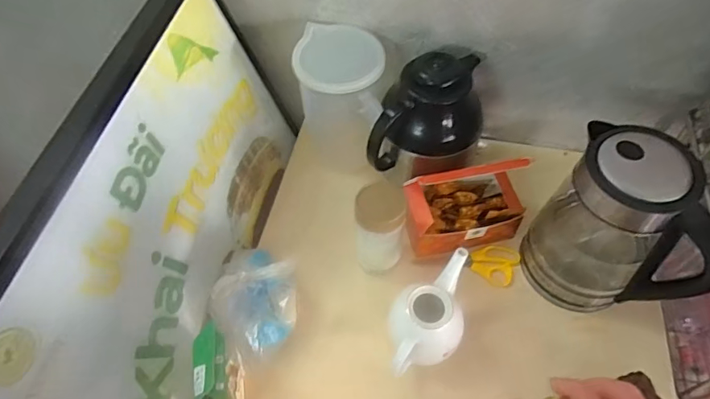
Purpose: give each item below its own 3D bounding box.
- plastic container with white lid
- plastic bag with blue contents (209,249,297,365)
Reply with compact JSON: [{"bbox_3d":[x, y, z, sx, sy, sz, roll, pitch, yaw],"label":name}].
[{"bbox_3d":[-0.022,-0.153,0.774,0.135,0.184,0.145,2,55,0],"label":"plastic container with white lid"},{"bbox_3d":[-0.132,0.127,0.649,0.103,0.105,0.159,0,56,-2],"label":"plastic bag with blue contents"}]

